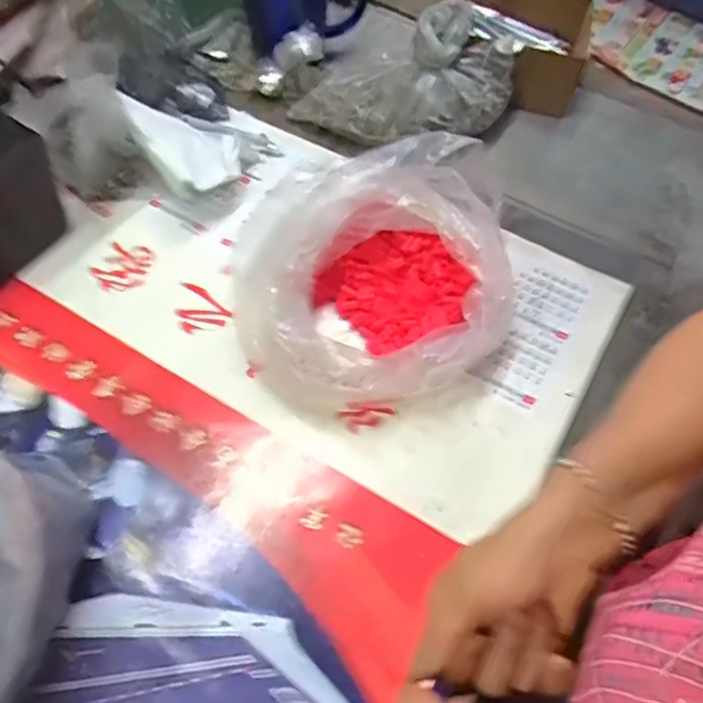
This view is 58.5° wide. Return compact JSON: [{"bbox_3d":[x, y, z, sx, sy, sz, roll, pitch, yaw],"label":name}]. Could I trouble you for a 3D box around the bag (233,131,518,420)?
[{"bbox_3d":[0.028,-0.059,0.502,0.240,0.094,0.192,-12,61,-11],"label":"bag"}]

